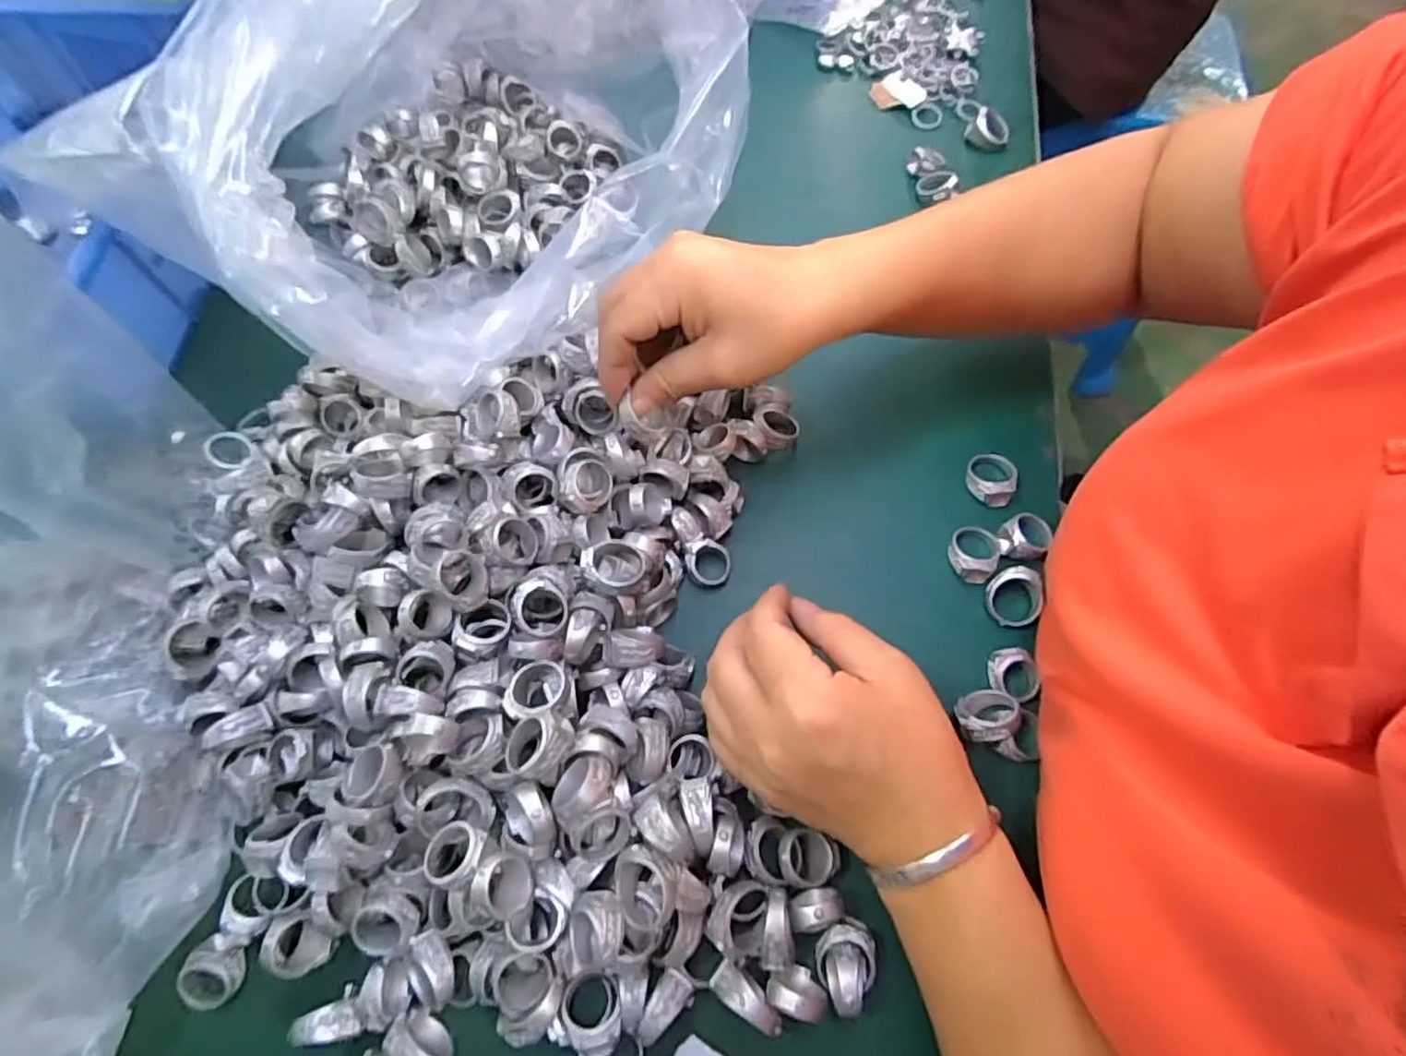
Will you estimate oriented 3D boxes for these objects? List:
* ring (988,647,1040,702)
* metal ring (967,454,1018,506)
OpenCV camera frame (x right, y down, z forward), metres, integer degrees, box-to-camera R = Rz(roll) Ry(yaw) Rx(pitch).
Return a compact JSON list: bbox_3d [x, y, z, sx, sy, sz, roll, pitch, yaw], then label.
[{"bbox_3d":[0.151,0.071,0.326,0.023,0.011,0.026,-22,67,-8],"label":"ring"},{"bbox_3d":[0.163,-0.030,0.377,0.027,0.014,0.031,22,68,11],"label":"metal ring"}]

